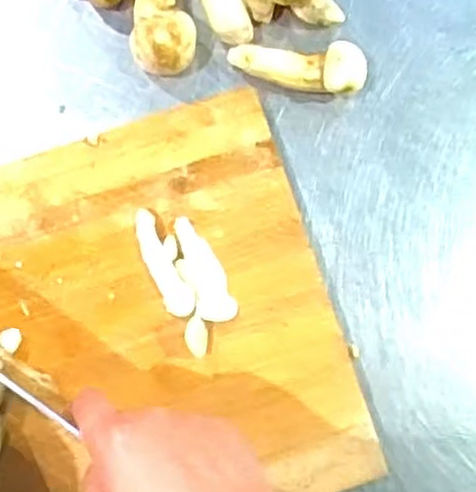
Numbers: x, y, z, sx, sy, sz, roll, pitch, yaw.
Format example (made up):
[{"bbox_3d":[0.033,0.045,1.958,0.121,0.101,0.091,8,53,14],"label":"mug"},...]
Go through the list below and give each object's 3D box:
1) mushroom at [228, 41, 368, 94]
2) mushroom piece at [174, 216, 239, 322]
[{"bbox_3d":[0.041,-0.125,0.517,0.092,0.030,0.034,9,86,0],"label":"mushroom"},{"bbox_3d":[-0.024,0.016,0.494,0.026,0.015,0.073,-25,86,-2],"label":"mushroom piece"}]

